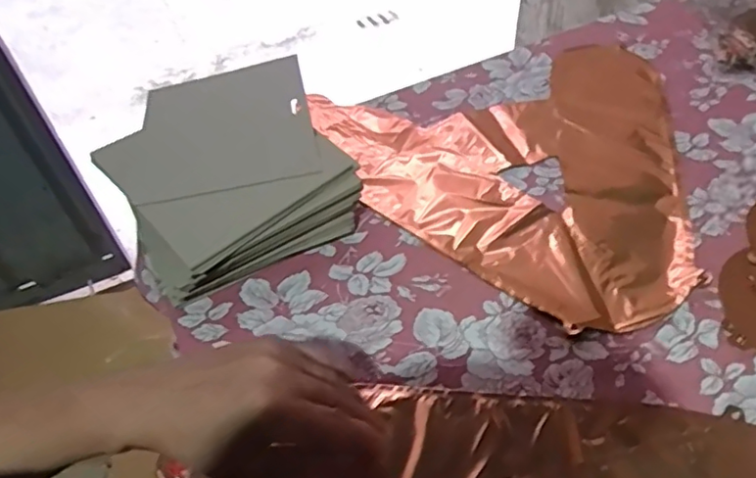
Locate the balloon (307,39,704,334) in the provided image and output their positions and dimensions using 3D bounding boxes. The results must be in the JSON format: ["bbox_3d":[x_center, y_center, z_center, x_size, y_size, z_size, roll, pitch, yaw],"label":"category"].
[{"bbox_3d":[0.167,-0.096,0.606,0.350,0.013,0.390,-31,52,-19],"label":"balloon"}]

